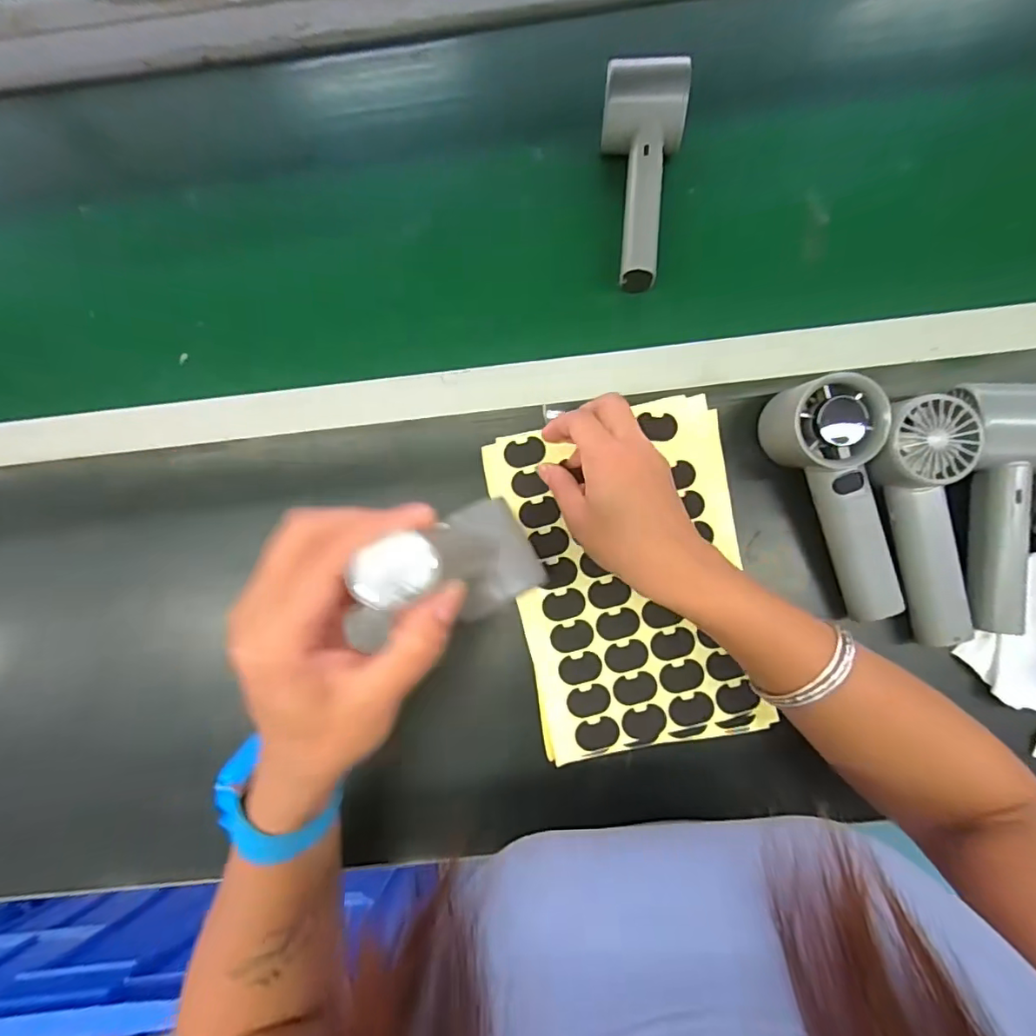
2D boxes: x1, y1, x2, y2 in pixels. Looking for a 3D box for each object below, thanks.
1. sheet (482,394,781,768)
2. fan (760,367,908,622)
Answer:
[{"bbox_3d":[0.077,0.040,0.370,0.160,0.005,0.225,-12,84,1],"label":"sheet"},{"bbox_3d":[0.208,-0.011,0.351,0.055,0.051,0.157,-19,96,0],"label":"fan"}]

